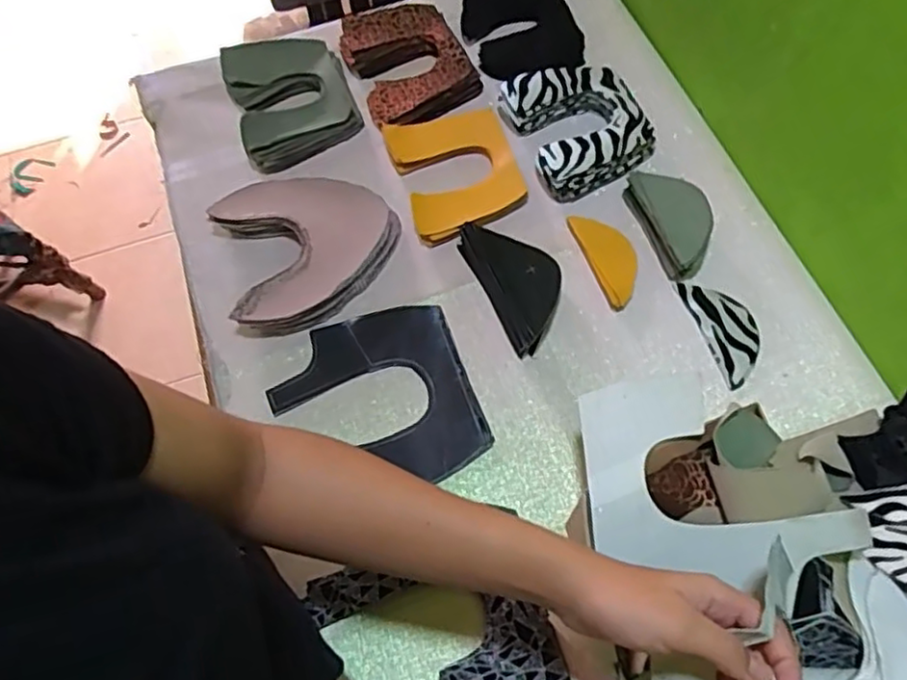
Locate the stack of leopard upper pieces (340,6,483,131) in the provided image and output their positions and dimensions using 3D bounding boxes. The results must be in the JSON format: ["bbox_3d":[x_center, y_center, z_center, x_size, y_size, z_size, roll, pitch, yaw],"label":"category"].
[{"bbox_3d":[-0.056,-0.335,0.809,0.130,0.045,0.179,-21,65,-7],"label":"stack of leopard upper pieces"}]

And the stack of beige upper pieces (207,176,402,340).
[{"bbox_3d":[-0.149,-0.098,0.693,0.179,0.044,0.167,-14,65,-4],"label":"stack of beige upper pieces"}]

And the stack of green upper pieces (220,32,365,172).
[{"bbox_3d":[-0.188,-0.284,0.783,0.131,0.039,0.160,-19,65,-6],"label":"stack of green upper pieces"}]

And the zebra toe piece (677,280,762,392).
[{"bbox_3d":[0.264,-0.011,0.651,0.053,0.005,0.113,-16,65,-5],"label":"zebra toe piece"}]

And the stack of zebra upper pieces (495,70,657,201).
[{"bbox_3d":[0.135,-0.236,0.748,0.132,0.050,0.158,-21,65,-7],"label":"stack of zebra upper pieces"}]

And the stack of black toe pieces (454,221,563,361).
[{"bbox_3d":[0.065,-0.061,0.673,0.072,0.029,0.143,-24,66,-9],"label":"stack of black toe pieces"}]

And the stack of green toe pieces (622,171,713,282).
[{"bbox_3d":[0.223,-0.123,0.689,0.059,0.051,0.117,-21,65,-7],"label":"stack of green toe pieces"}]

